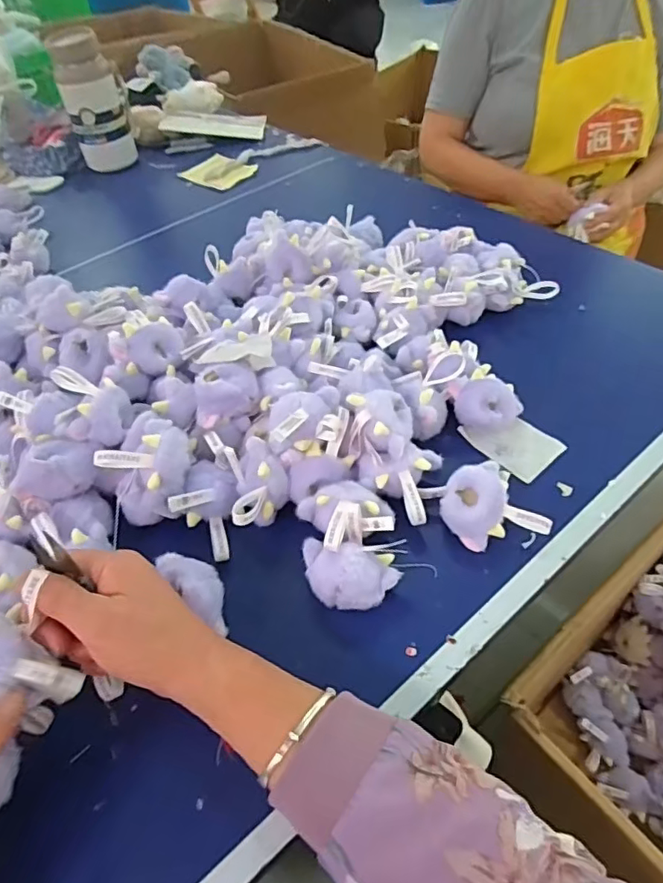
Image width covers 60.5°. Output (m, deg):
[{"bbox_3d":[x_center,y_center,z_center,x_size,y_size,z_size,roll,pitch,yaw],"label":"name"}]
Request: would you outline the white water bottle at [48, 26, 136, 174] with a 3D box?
[{"bbox_3d":[-0.420,-0.604,1.009,0.085,0.198,0.076,-7,48,-1],"label":"white water bottle"}]

